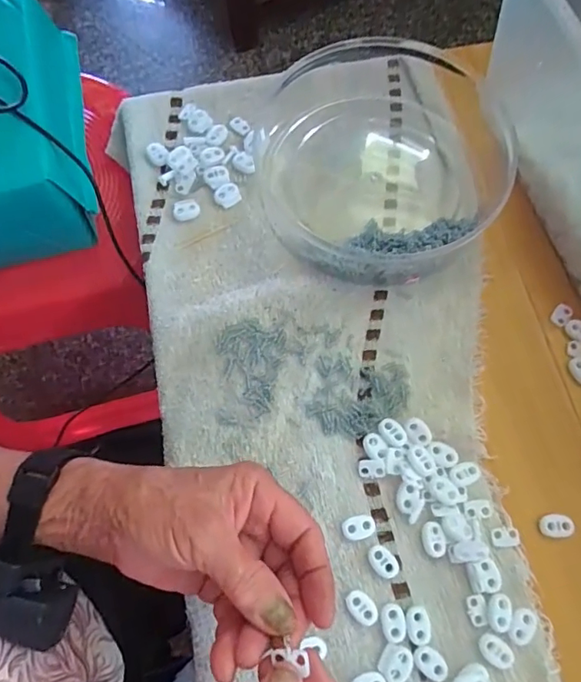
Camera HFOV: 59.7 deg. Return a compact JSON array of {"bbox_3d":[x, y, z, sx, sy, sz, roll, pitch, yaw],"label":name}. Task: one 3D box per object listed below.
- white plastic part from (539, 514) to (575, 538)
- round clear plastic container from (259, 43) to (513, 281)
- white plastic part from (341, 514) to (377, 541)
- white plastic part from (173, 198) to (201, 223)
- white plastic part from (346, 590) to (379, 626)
[{"bbox_3d":[0.185,0.129,0.353,0.023,0.008,0.015,0,72,1],"label":"white plastic part"},{"bbox_3d":[0.083,-0.162,0.418,0.216,0.053,0.216,0,72,1],"label":"round clear plastic container"},{"bbox_3d":[0.047,0.128,0.346,0.023,0.007,0.016,-16,72,-4],"label":"white plastic part"},{"bbox_3d":[-0.088,-0.111,0.428,0.022,0.007,0.019,-20,73,-6],"label":"white plastic part"},{"bbox_3d":[0.047,0.174,0.330,0.022,0.004,0.015,40,77,13],"label":"white plastic part"}]

